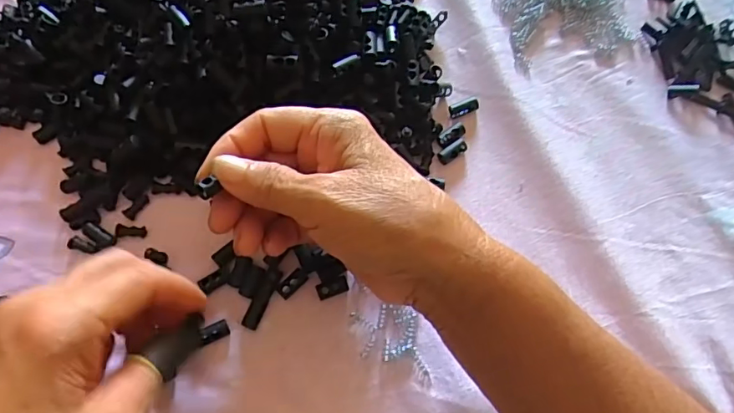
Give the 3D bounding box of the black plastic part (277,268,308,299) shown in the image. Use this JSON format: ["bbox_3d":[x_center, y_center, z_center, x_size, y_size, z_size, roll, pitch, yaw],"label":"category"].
[{"bbox_3d":[-0.043,0.044,0.301,0.018,0.004,0.009,-42,77,-15],"label":"black plastic part"}]

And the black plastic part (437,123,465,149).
[{"bbox_3d":[0.054,-0.046,0.334,0.020,0.005,0.009,-36,76,-14],"label":"black plastic part"}]

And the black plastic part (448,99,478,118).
[{"bbox_3d":[0.063,-0.064,0.342,0.019,0.006,0.008,-16,71,13],"label":"black plastic part"}]

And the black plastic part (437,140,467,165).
[{"bbox_3d":[0.054,-0.035,0.331,0.019,0.006,0.009,-34,76,-13],"label":"black plastic part"}]

